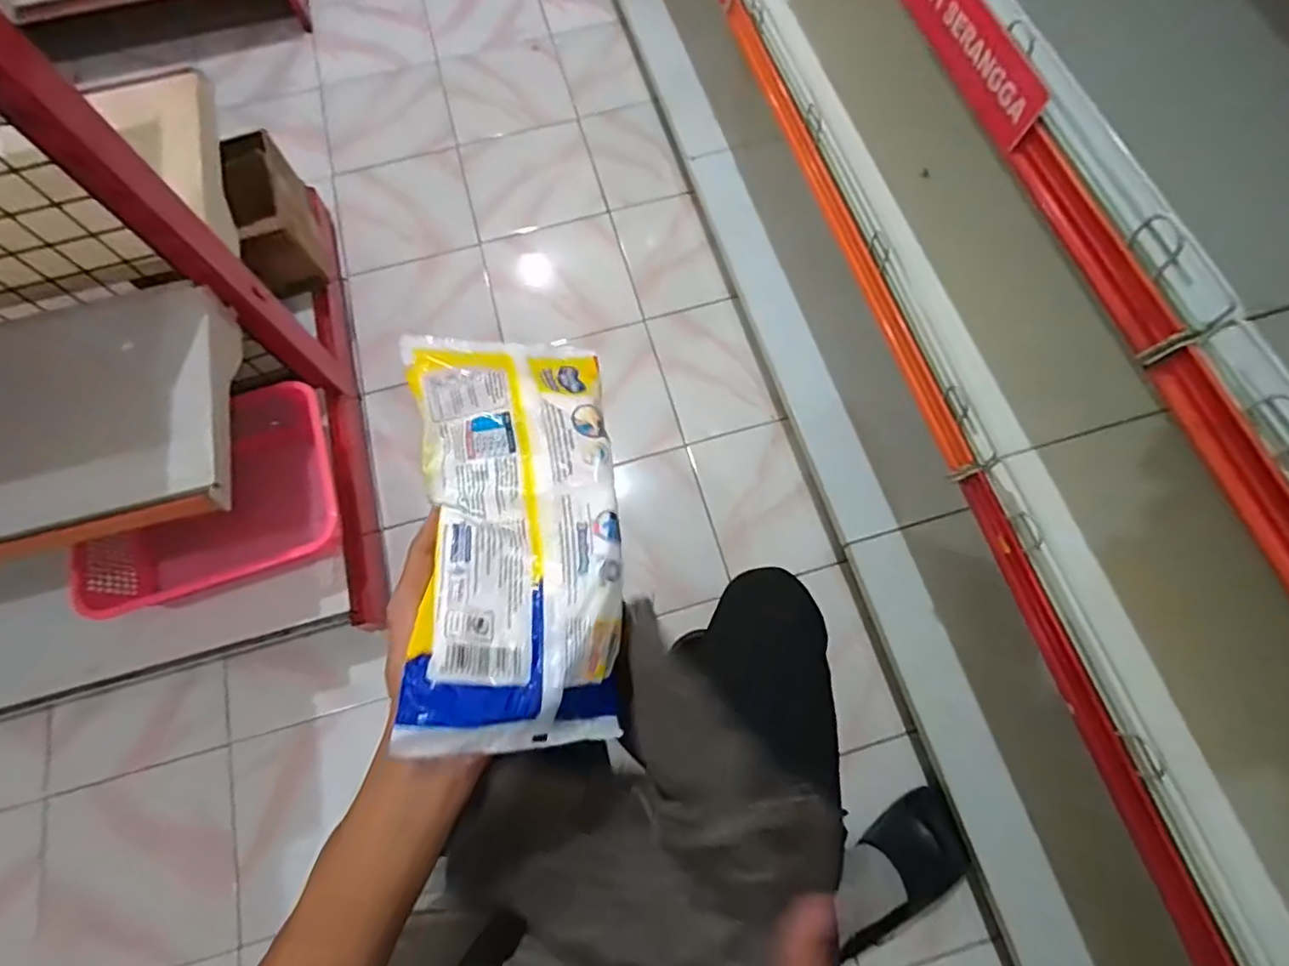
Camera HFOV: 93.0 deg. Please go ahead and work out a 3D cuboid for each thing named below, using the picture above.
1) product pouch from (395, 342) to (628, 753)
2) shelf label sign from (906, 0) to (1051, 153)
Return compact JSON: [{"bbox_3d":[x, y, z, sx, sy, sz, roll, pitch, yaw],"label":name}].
[{"bbox_3d":[-0.085,0.021,0.406,0.128,0.040,0.280,-3,66,-14],"label":"product pouch"},{"bbox_3d":[0.312,-0.464,0.617,0.009,0.065,0.300,-15,71,-11],"label":"shelf label sign"}]

